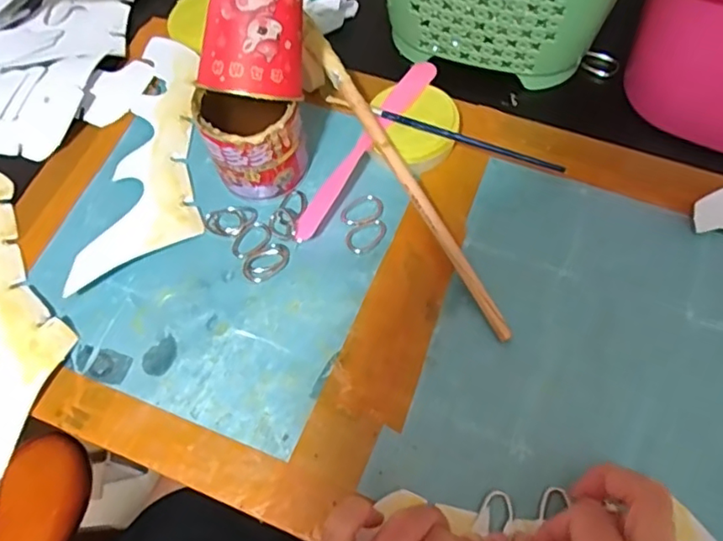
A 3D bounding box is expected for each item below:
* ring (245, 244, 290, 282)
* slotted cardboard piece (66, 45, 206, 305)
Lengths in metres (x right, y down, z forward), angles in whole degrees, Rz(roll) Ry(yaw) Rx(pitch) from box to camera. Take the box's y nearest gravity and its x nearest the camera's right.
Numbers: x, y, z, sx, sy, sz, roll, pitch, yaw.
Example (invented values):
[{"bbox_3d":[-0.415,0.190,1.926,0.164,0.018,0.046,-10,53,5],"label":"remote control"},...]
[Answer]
[{"bbox_3d":[-0.063,-0.006,0.389,0.033,0.004,0.021,-34,70,-11],"label":"ring"},{"bbox_3d":[-0.164,-0.088,0.432,0.085,0.015,0.205,-6,67,0],"label":"slotted cardboard piece"}]

